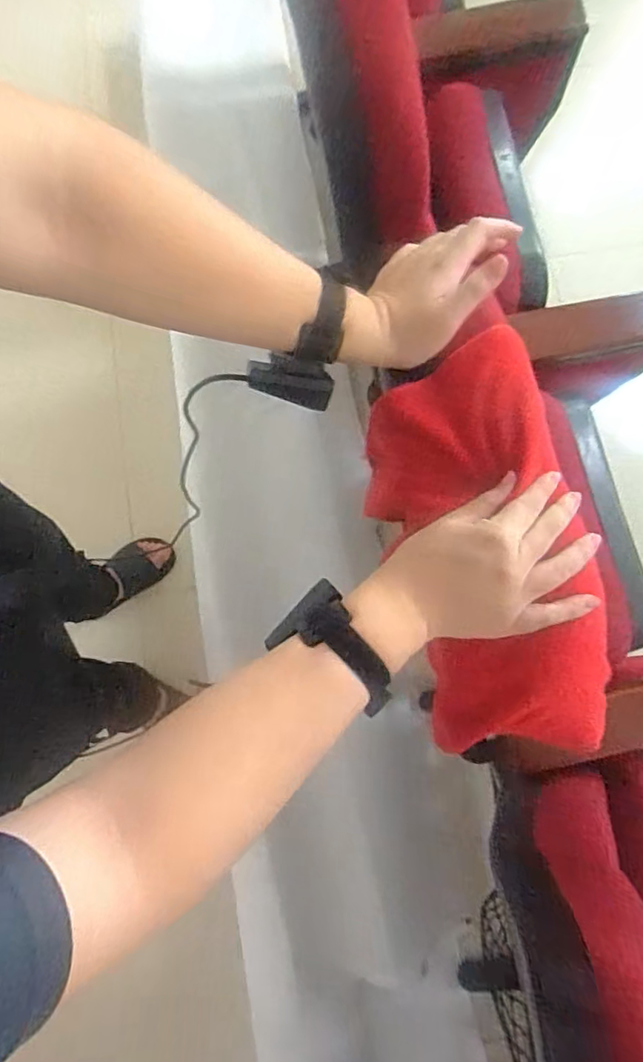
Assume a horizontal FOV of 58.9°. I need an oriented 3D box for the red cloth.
[{"bbox_3d":[0.123,0.013,0.470,0.137,0.103,0.323,-9,83,-1],"label":"red cloth"}]

